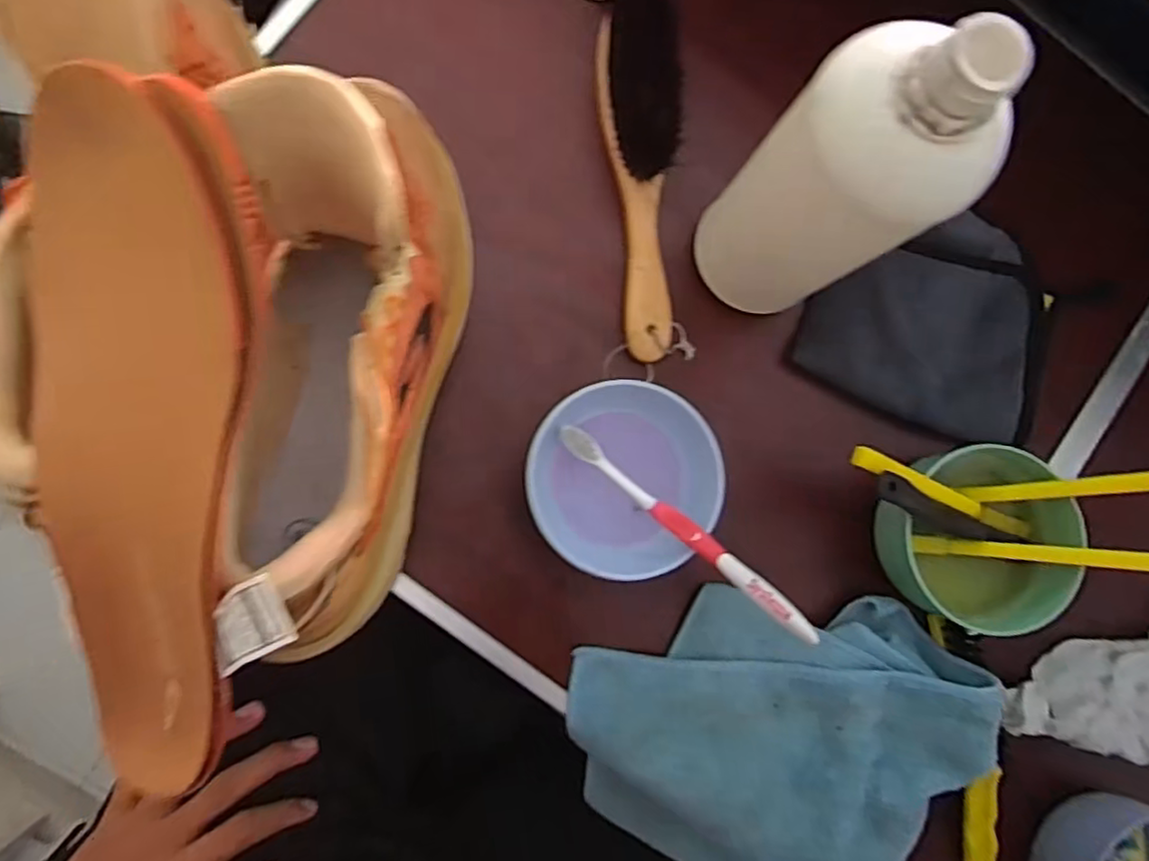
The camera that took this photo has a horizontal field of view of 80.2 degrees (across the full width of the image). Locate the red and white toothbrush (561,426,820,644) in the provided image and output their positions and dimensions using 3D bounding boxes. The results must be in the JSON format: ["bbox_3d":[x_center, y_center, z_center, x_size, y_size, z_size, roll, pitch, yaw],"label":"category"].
[{"bbox_3d":[0.062,0.056,0.390,0.179,0.016,0.013,39,83,20],"label":"red and white toothbrush"}]

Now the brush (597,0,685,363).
[{"bbox_3d":[0.047,-0.160,0.441,0.049,0.034,0.225,-4,88,-7],"label":"brush"}]

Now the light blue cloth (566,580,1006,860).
[{"bbox_3d":[0.127,0.210,0.425,0.225,0.075,0.209,6,87,-6],"label":"light blue cloth"}]

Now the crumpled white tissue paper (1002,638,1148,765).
[{"bbox_3d":[0.377,0.185,0.456,0.185,0.028,0.096,-20,90,-7],"label":"crumpled white tissue paper"}]

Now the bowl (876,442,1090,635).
[{"bbox_3d":[0.253,0.068,0.445,0.117,0.080,0.111,0,88,-7],"label":"bowl"}]

